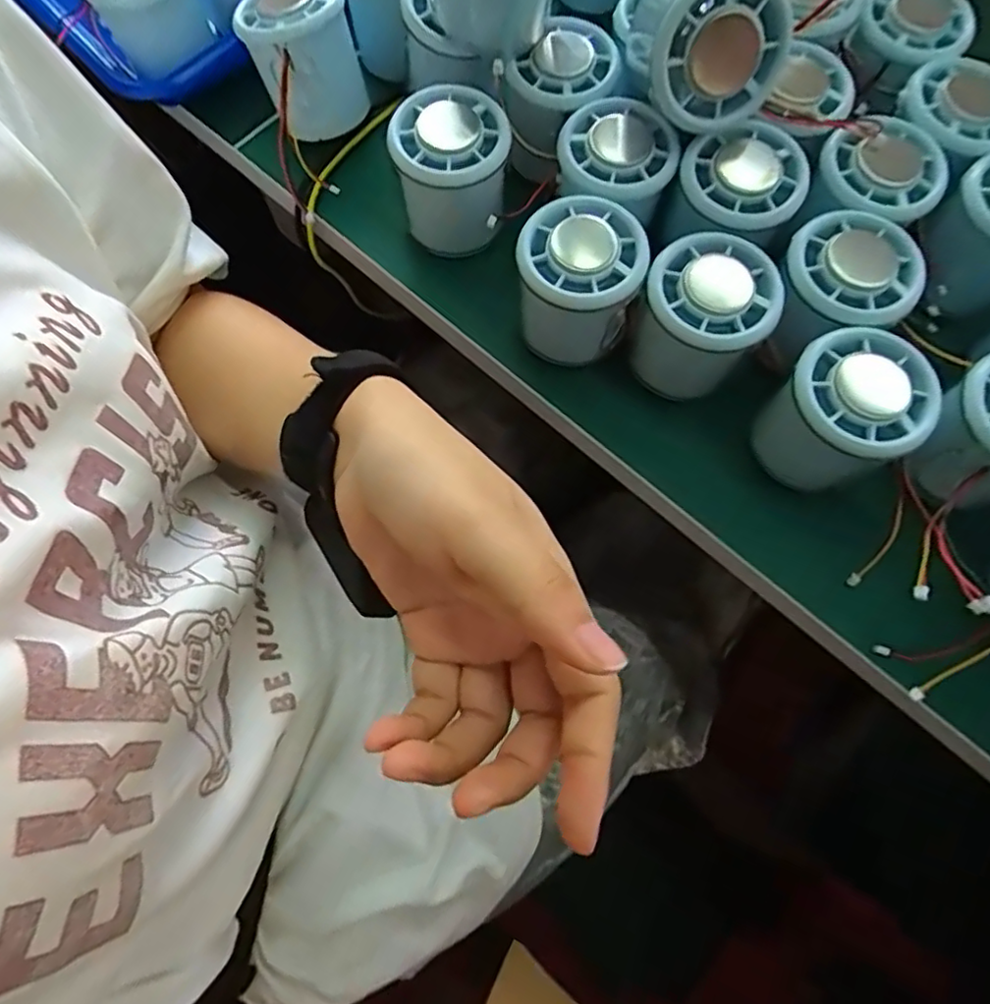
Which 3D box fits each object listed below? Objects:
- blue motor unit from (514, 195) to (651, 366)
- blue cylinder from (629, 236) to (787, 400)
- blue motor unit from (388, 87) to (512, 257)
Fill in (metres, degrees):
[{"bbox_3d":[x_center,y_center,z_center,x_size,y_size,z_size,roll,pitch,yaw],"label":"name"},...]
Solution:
[{"bbox_3d":[0.037,-0.099,0.291,0.054,0.058,0.054,0,72,-1],"label":"blue motor unit"},{"bbox_3d":[0.094,-0.084,0.286,0.057,0.054,0.055,25,74,7],"label":"blue cylinder"},{"bbox_3d":[-0.022,-0.159,0.309,0.054,0.061,0.056,0,72,-1],"label":"blue motor unit"}]

